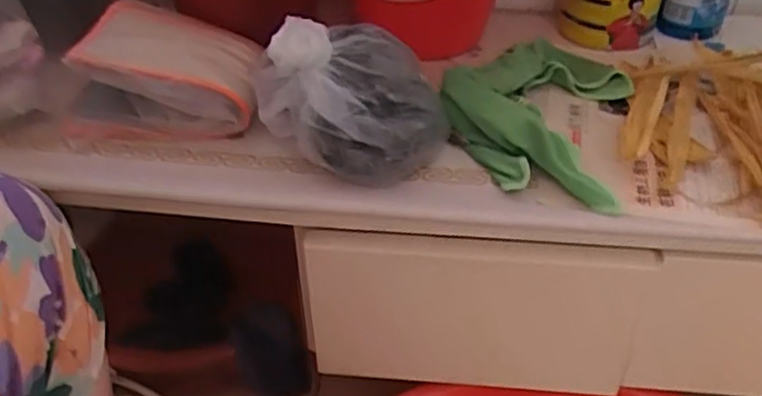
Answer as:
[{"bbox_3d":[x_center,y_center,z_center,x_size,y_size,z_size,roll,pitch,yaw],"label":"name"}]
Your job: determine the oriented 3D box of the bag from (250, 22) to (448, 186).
[{"bbox_3d":[-0.028,-0.078,0.539,0.156,0.097,0.092,8,40,9],"label":"bag"}]

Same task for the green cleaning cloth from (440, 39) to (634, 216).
[{"bbox_3d":[0.133,-0.083,0.588,0.158,0.043,0.209,12,41,14],"label":"green cleaning cloth"}]

